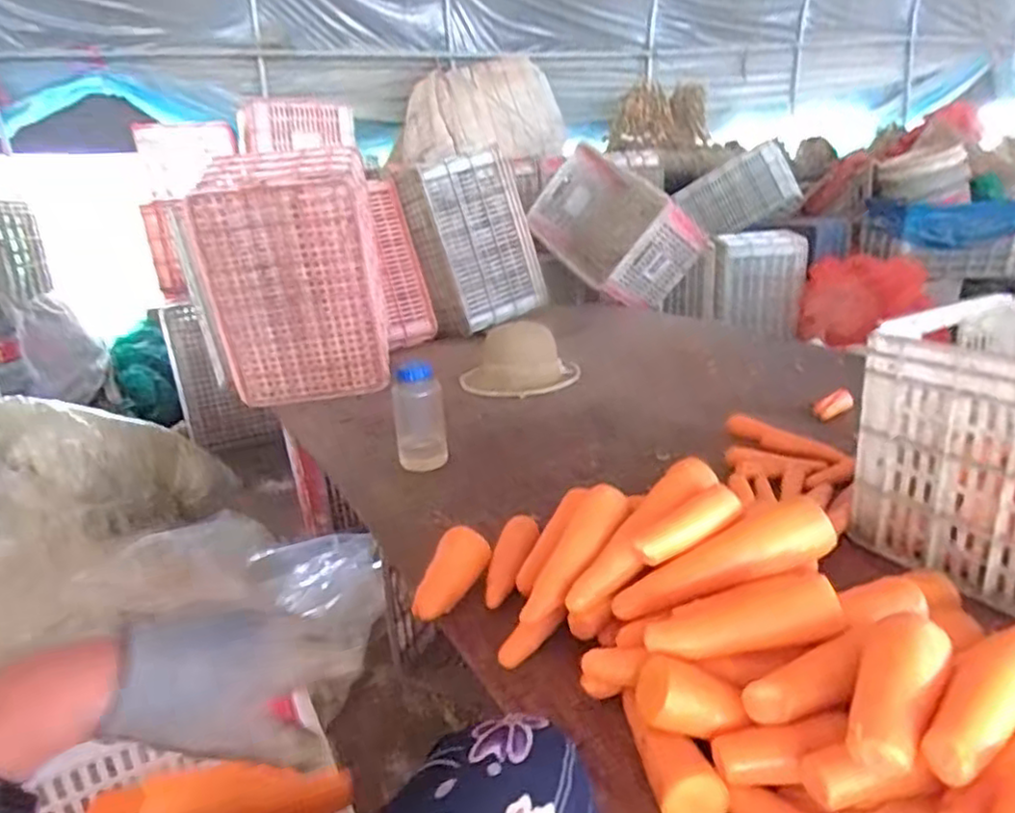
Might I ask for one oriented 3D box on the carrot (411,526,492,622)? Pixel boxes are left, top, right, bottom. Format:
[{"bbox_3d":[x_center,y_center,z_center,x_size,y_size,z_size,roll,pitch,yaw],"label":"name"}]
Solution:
[{"bbox_3d":[-0.065,0.190,0.771,0.040,0.048,0.116,13,55,38],"label":"carrot"}]

